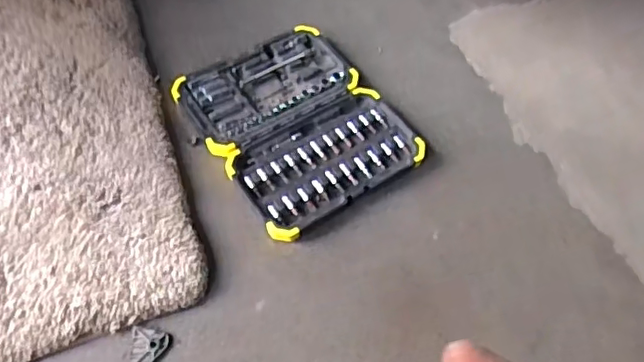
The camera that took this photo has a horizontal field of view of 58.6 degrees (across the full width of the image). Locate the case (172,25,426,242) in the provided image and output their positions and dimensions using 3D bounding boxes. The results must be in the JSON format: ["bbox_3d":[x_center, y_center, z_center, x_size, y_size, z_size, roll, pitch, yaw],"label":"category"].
[{"bbox_3d":[-0.036,-0.090,0.859,0.262,0.029,0.315,-30,62,-20],"label":"case"}]

